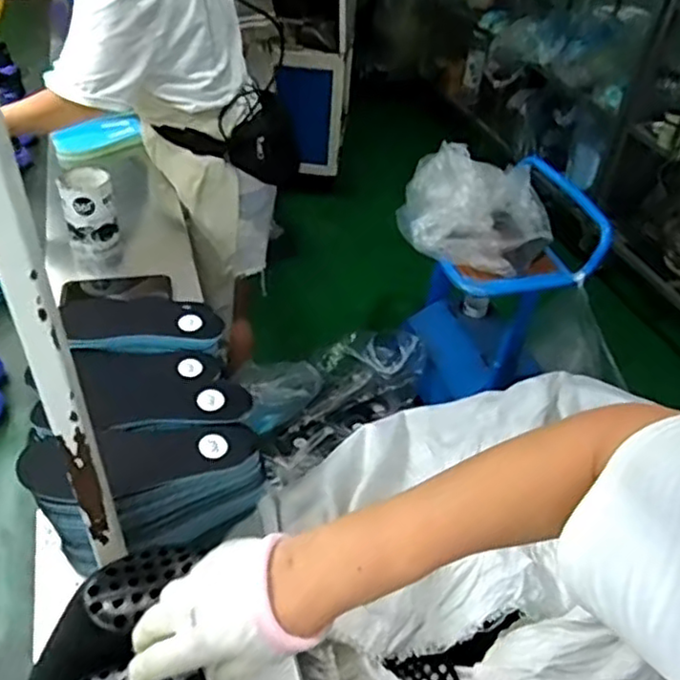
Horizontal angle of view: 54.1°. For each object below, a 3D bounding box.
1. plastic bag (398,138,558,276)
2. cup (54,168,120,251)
[{"bbox_3d":[0.295,-0.286,1.452,0.337,0.151,0.239,16,41,11],"label":"plastic bag"},{"bbox_3d":[-0.425,-0.222,1.129,0.080,0.106,0.093,-10,43,-19],"label":"cup"}]

